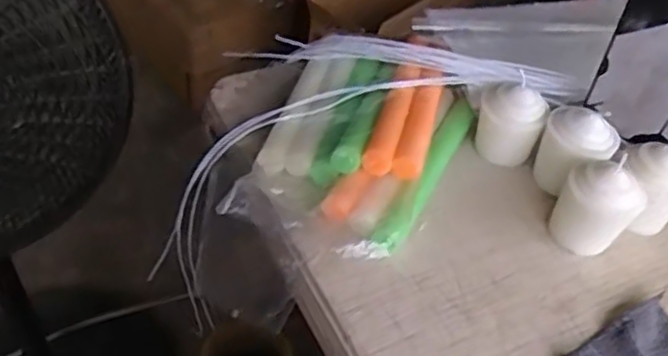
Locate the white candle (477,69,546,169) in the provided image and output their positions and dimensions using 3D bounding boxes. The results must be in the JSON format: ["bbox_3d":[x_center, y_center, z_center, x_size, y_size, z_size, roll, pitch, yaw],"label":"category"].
[{"bbox_3d":[0.149,-0.048,0.580,0.048,0.067,0.048,3,45,-3],"label":"white candle"}]

